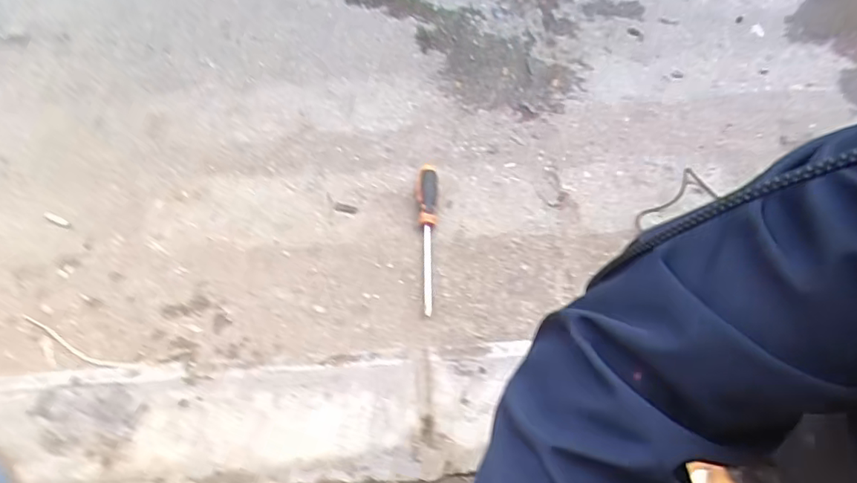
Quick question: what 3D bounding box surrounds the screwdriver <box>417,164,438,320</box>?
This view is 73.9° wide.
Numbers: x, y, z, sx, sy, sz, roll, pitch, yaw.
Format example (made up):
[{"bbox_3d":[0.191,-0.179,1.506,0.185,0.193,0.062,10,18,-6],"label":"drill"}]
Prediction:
[{"bbox_3d":[-0.004,-0.017,0.855,0.031,0.028,0.261,3,60,-1],"label":"screwdriver"}]

